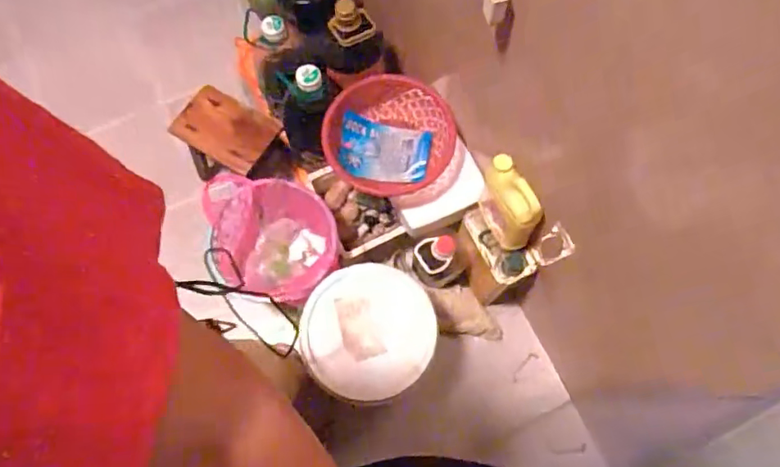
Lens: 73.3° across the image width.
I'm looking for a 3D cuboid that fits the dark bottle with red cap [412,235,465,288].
[{"bbox_3d":[0.108,0.072,1.199,0.104,0.185,0.086,2,73,1],"label":"dark bottle with red cap"}]

